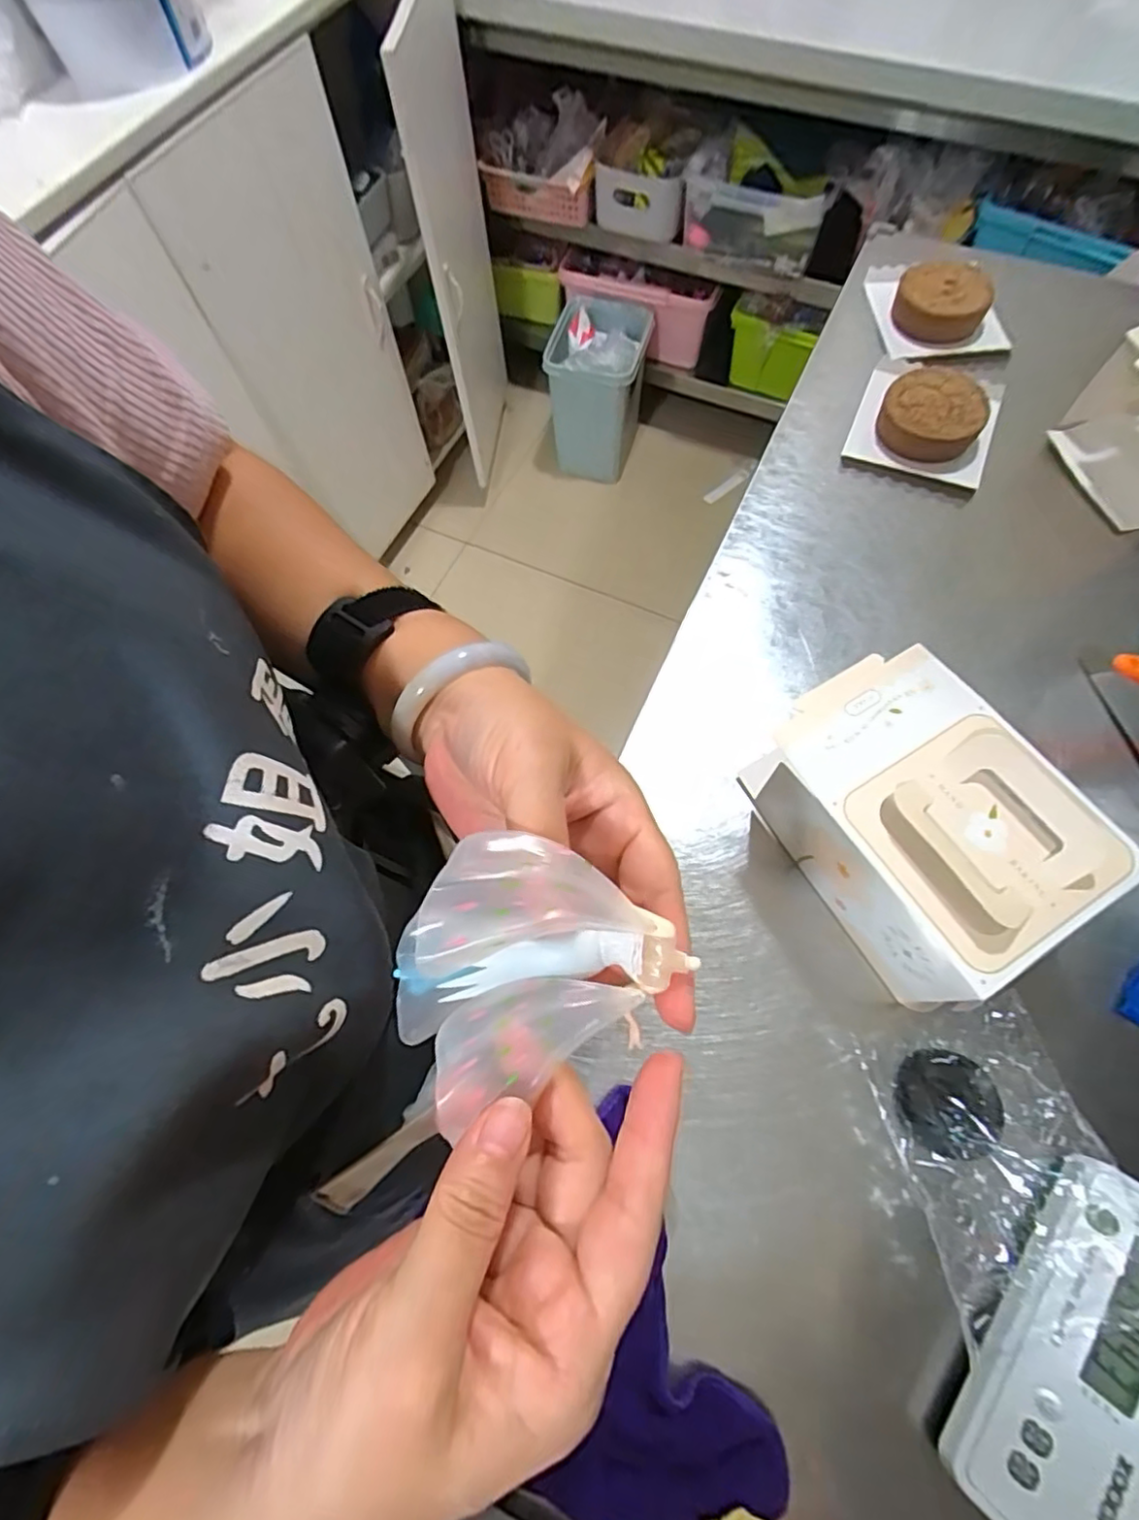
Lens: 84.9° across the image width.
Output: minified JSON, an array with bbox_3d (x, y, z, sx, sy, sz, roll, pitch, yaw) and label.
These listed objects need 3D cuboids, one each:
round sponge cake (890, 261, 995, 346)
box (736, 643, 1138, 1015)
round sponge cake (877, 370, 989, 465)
[{"bbox_3d":[0.403,-0.497,0.677,0.096,0.028,0.082,31,73,13],"label":"round sponge cake"},{"bbox_3d":[0.230,0.041,0.429,0.144,0.116,0.197,-30,70,-10],"label":"box"},{"bbox_3d":[0.359,-0.342,0.619,0.092,0.035,0.089,-1,68,2],"label":"round sponge cake"}]

